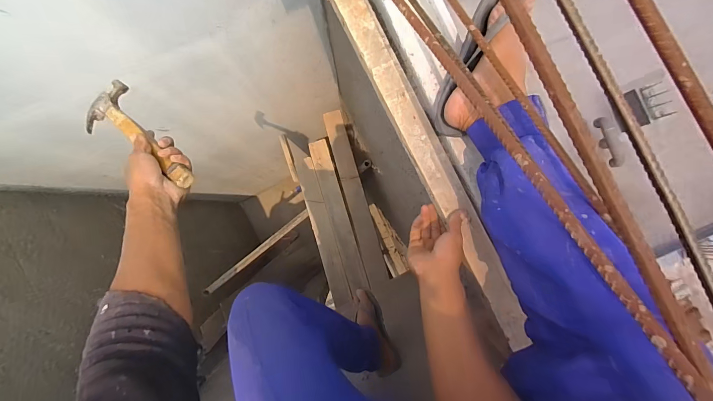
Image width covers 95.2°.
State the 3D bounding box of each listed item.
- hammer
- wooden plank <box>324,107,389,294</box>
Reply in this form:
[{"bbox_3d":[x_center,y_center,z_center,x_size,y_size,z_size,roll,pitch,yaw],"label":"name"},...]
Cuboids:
[{"bbox_3d":[-0.358,-0.103,0.532,0.257,0.034,0.090,38,89,19],"label":"hammer"},{"bbox_3d":[-0.004,-0.014,1.859,0.119,0.027,1.021,-16,89,0],"label":"wooden plank"}]

